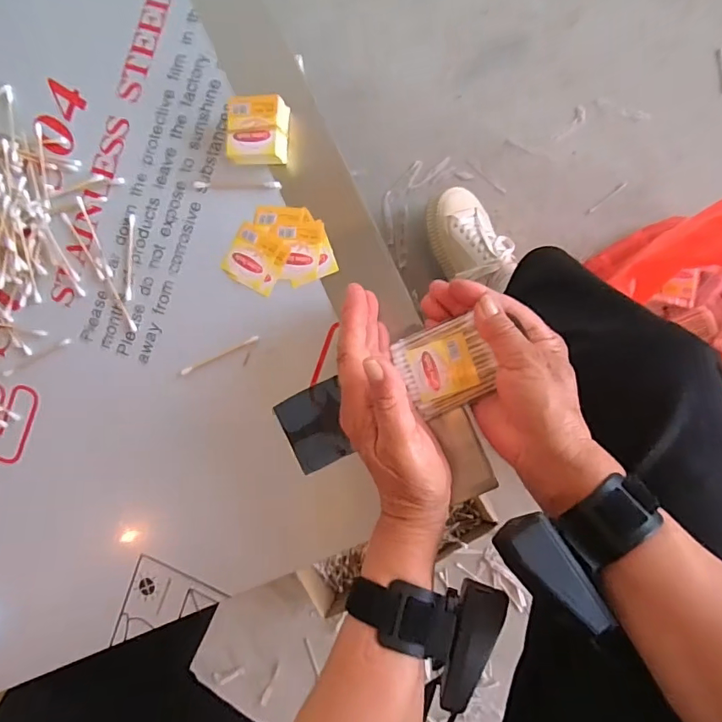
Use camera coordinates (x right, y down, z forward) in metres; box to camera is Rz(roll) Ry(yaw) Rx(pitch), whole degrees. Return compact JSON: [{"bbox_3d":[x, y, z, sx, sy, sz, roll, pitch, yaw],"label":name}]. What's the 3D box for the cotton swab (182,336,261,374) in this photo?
[{"bbox_3d":[-0.114,-0.004,0.381,0.069,0.004,0.005,-25,85,7],"label":"cotton swab"}]

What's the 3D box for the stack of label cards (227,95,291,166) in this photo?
[{"bbox_3d":[-0.078,-0.175,0.367,0.045,0.028,0.048,9,90,9],"label":"stack of label cards"}]

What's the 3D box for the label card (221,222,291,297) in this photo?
[{"bbox_3d":[-0.084,-0.081,0.377,0.047,0.004,0.045,29,93,8],"label":"label card"}]

